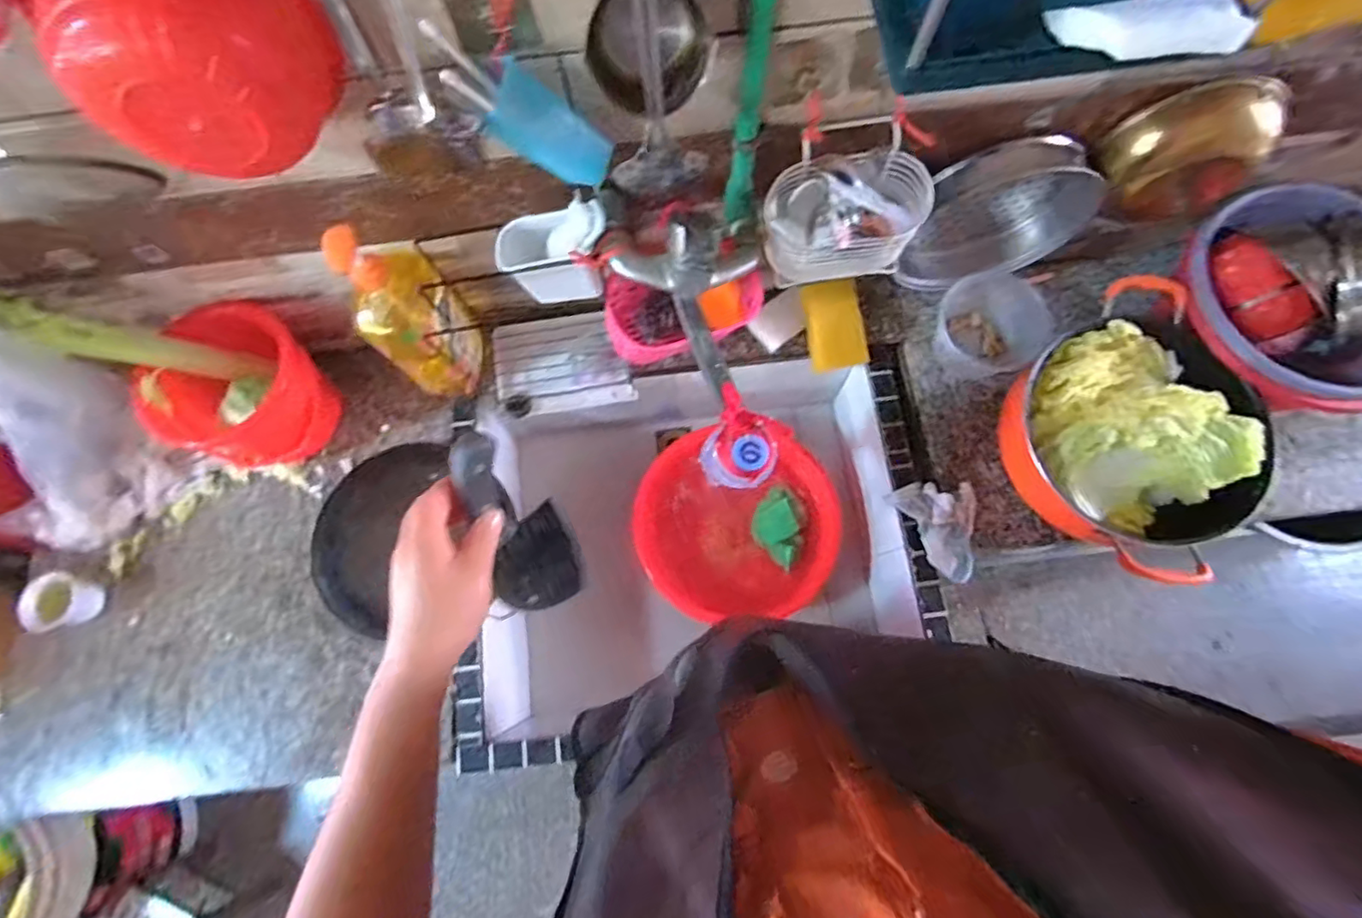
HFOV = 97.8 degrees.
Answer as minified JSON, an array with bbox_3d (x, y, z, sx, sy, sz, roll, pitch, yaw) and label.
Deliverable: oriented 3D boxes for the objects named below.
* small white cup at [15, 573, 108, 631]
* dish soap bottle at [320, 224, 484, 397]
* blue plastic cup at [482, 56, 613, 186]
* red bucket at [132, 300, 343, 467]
[{"bbox_3d":[-0.827,0.191,0.794,0.071,0.051,0.071,0,74,2],"label":"small white cup"},{"bbox_3d":[-0.326,-0.170,0.735,0.107,0.276,0.070,-31,75,-7],"label":"dish soap bottle"},{"bbox_3d":[-0.119,-0.303,0.538,0.050,0.124,0.051,-23,71,32],"label":"blue plastic cup"},{"bbox_3d":[-0.579,-0.089,0.814,0.177,0.166,0.166,0,74,2],"label":"red bucket"}]

